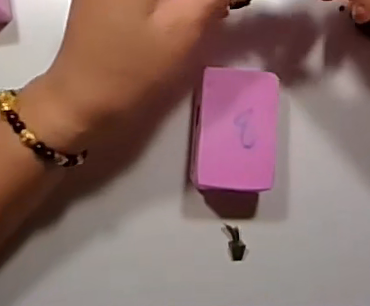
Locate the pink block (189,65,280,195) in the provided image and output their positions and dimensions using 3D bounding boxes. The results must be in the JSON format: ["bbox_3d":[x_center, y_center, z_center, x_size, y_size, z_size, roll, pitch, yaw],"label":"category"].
[{"bbox_3d":[0.029,-0.014,0.336,0.046,0.039,0.067,5,92,-2],"label":"pink block"}]

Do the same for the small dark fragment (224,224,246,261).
[{"bbox_3d":[0.032,0.055,0.358,0.010,0.007,0.024,-13,94,-1],"label":"small dark fragment"}]

